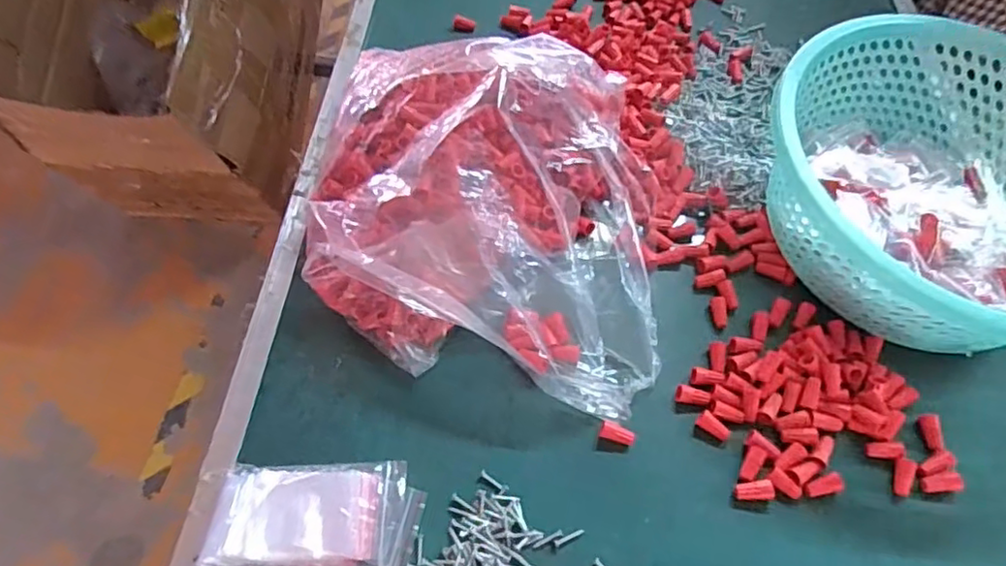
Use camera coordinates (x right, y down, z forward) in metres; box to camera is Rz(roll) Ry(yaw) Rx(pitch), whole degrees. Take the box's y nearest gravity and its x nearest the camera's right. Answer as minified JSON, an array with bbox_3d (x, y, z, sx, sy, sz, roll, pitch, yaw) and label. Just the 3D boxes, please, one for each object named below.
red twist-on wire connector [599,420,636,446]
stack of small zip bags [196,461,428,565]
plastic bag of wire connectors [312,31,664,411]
[{"bbox_3d":[0.076,0.100,0.419,0.023,0.008,0.011,19,60,9],"label":"red twist-on wire connector"},{"bbox_3d":[-0.112,0.143,0.380,0.120,0.012,0.074,5,58,1],"label":"stack of small zip bags"},{"bbox_3d":[-0.014,-0.073,0.475,0.266,0.086,0.300,5,58,1],"label":"plastic bag of wire connectors"}]

